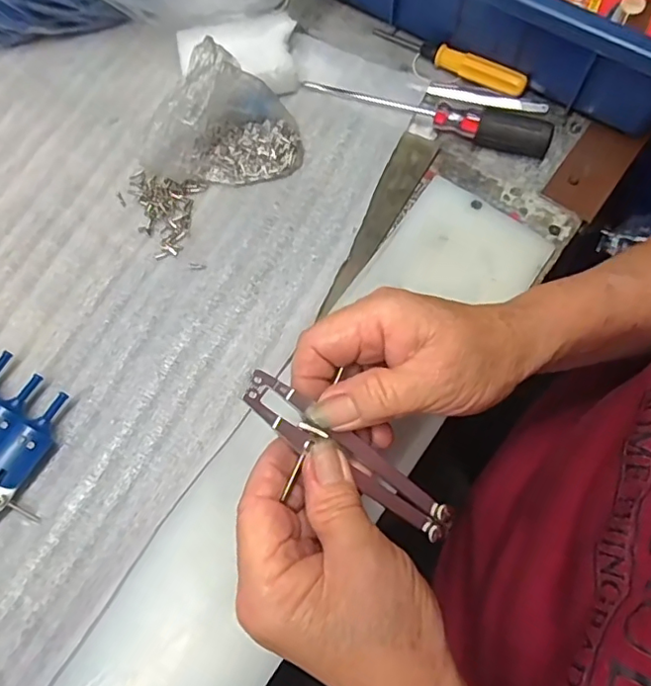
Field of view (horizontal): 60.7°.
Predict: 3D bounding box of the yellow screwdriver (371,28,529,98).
[{"bbox_3d":[0.089,-0.210,0.407,0.121,0.017,0.014,32,73,12],"label":"yellow screwdriver"}]

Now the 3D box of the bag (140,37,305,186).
[{"bbox_3d":[-0.069,-0.148,0.361,0.103,0.065,0.061,0,70,1],"label":"bag"}]

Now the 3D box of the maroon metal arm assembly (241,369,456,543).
[{"bbox_3d":[0.013,0.050,0.237,0.114,0.010,0.018,39,72,-21],"label":"maroon metal arm assembly"}]

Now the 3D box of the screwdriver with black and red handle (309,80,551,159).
[{"bbox_3d":[0.072,-0.165,0.390,0.172,0.019,0.022,22,72,9],"label":"screwdriver with black and red handle"}]

